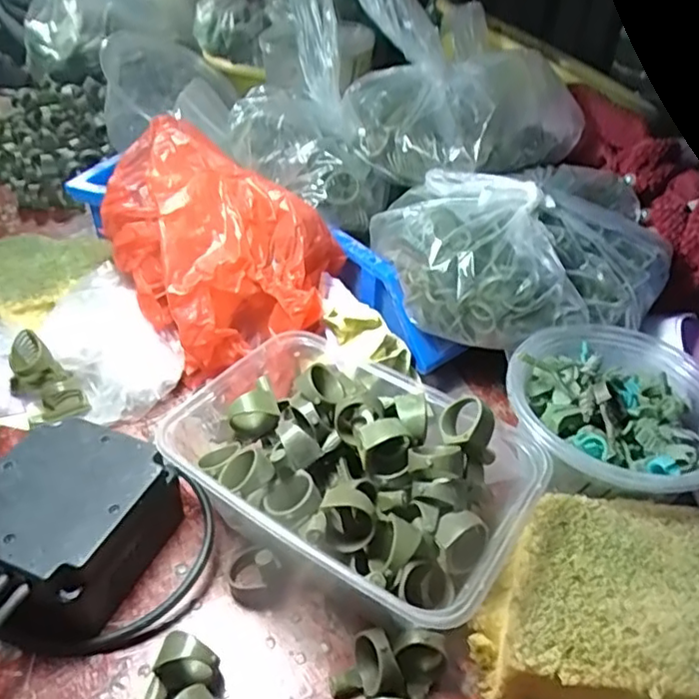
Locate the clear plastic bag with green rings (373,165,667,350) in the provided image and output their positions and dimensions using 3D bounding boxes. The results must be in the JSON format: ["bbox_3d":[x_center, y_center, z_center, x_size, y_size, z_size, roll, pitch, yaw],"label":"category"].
[{"bbox_3d":[0.113,-0.070,0.384,0.176,0.068,0.124,-12,41,-15],"label":"clear plastic bag with green rings"}]

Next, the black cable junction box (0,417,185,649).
[{"bbox_3d":[-0.132,0.087,0.290,0.081,0.051,0.092,10,40,12],"label":"black cable junction box"}]

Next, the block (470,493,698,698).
[{"bbox_3d":[0.125,0.118,0.269,0.131,0.043,0.093,7,40,8],"label":"block"}]

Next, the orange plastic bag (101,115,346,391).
[{"bbox_3d":[-0.075,-0.063,0.383,0.118,0.118,0.131,-21,44,-24],"label":"orange plastic bag"}]

